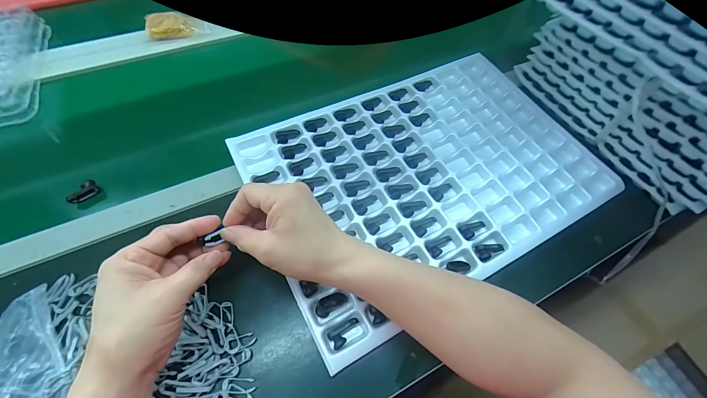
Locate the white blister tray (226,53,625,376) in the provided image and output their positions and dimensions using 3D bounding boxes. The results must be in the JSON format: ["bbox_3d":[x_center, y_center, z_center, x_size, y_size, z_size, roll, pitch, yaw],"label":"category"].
[{"bbox_3d":[0.101,-0.045,0.427,0.460,0.018,0.327,-25,67,-16],"label":"white blister tray"}]

